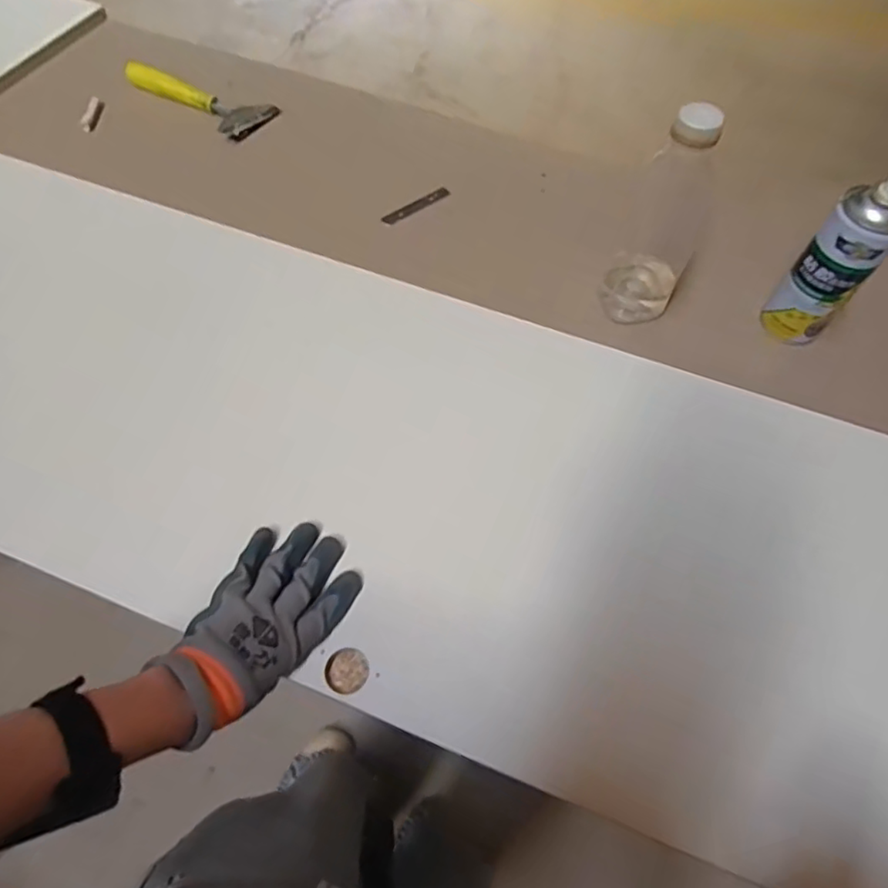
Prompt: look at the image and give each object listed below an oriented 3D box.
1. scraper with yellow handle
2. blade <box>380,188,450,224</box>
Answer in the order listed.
[{"bbox_3d":[-0.328,-0.481,0.831,0.207,0.029,0.085,31,64,15],"label":"scraper with yellow handle"},{"bbox_3d":[-0.035,-0.299,0.767,0.099,0.004,0.014,-35,81,-20],"label":"blade"}]

